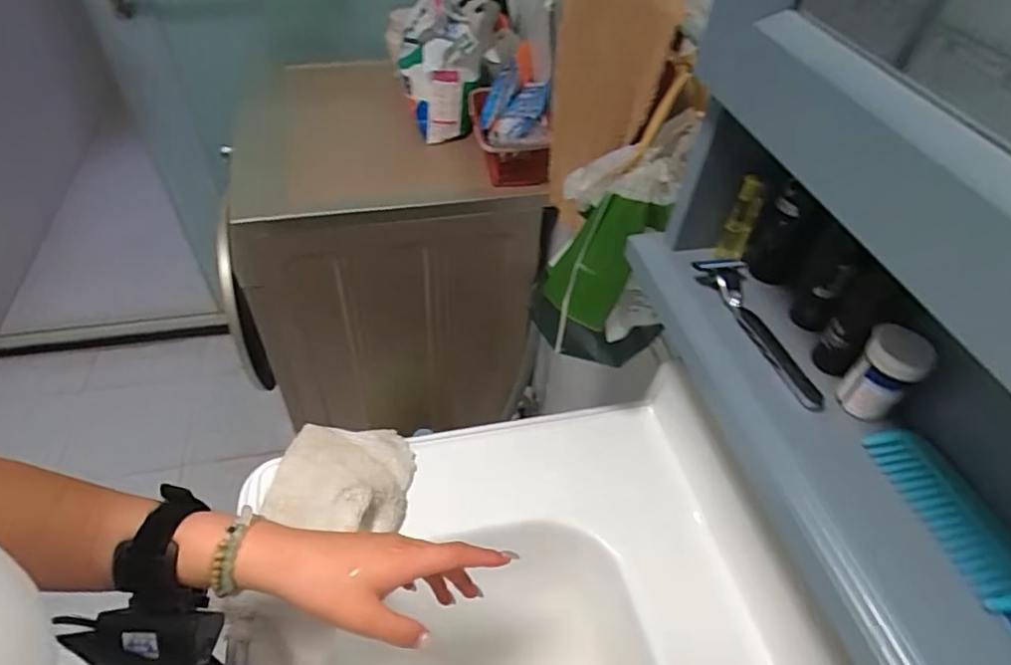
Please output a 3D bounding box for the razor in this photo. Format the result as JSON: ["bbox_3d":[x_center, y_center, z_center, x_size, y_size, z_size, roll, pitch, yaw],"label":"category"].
[{"bbox_3d":[0.182,-0.004,0.411,0.034,0.019,0.133,-14,50,-16],"label":"razor"}]

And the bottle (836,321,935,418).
[{"bbox_3d":[0.230,0.026,0.360,0.031,0.053,0.033,-32,57,-29],"label":"bottle"}]

